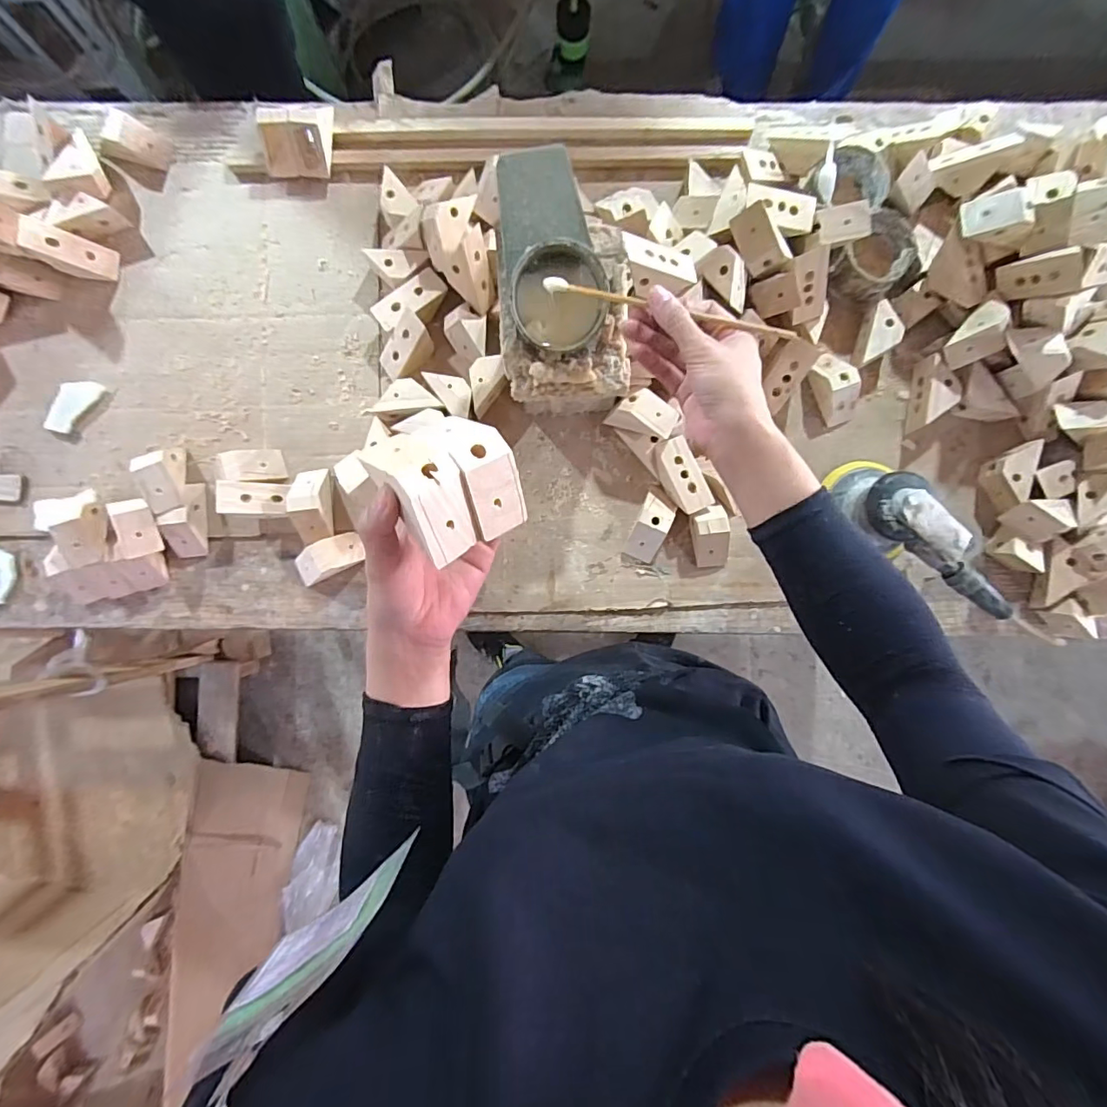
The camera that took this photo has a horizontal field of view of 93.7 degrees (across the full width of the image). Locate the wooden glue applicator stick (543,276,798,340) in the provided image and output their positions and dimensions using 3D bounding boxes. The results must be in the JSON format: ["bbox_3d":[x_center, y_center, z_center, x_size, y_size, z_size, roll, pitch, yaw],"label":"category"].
[{"bbox_3d":[0.089,-0.187,0.399,0.196,0.010,0.010,14,87,2],"label":"wooden glue applicator stick"}]

